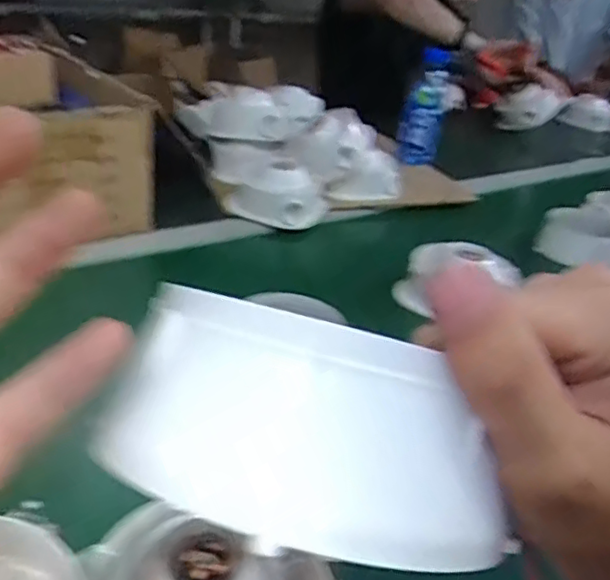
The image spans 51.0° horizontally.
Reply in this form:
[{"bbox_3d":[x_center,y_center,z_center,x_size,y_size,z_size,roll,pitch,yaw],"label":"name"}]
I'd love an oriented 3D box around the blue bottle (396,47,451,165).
[{"bbox_3d":[0.222,-0.339,1.201,0.072,0.202,0.080,10,31,5],"label":"blue bottle"}]

